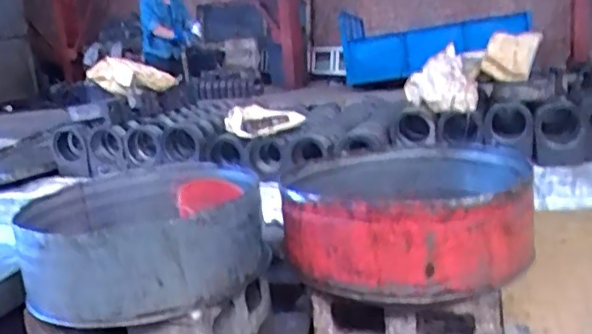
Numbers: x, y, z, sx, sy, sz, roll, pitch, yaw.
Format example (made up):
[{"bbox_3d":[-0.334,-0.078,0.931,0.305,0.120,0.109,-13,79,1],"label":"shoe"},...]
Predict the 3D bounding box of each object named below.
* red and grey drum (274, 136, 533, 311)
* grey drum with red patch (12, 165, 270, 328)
[{"bbox_3d":[0.251,0.098,1.392,0.537,0.200,0.555,-3,13,11],"label":"red and grey drum"},{"bbox_3d":[-0.352,0.144,1.445,0.505,0.178,0.604,-7,13,-11],"label":"grey drum with red patch"}]

